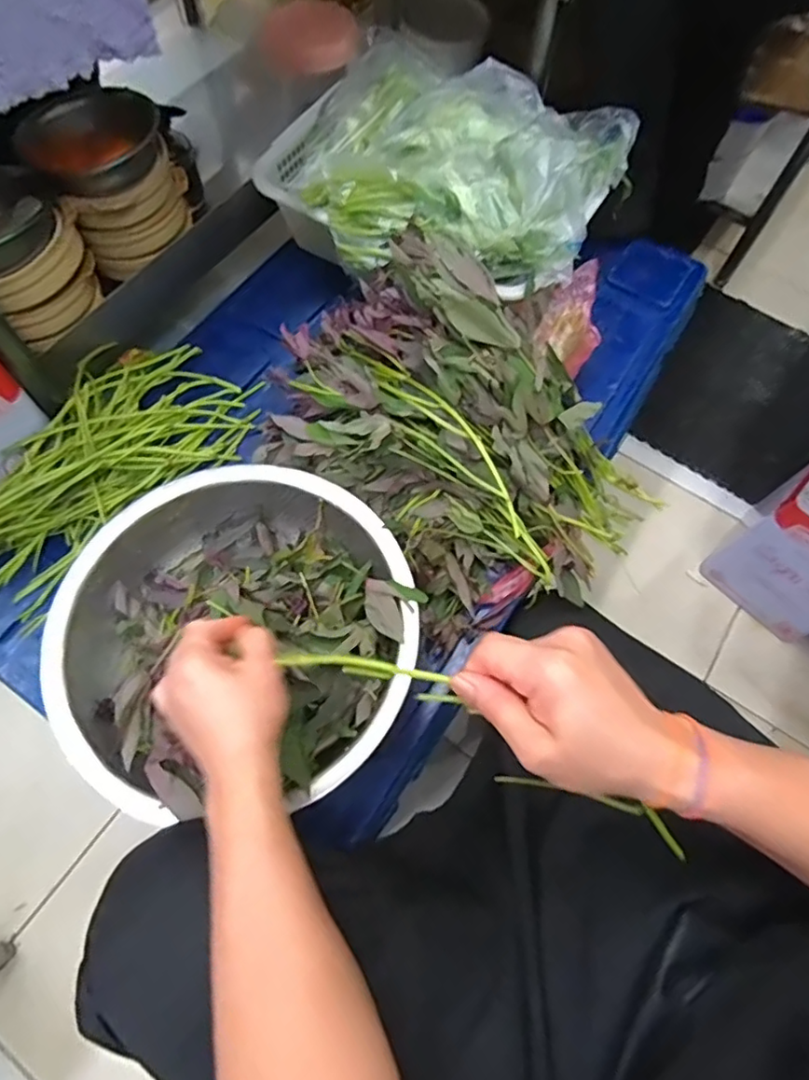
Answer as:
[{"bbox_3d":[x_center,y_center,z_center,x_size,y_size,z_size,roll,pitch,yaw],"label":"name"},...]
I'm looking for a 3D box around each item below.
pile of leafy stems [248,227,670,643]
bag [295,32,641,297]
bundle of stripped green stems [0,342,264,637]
[{"bbox_3d":[0.045,-0.126,0.680,0.432,0.166,0.322,42,72,15],"label":"pile of leafy stems"},{"bbox_3d":[0.076,-0.497,0.751,0.384,0.100,0.334,20,68,7],"label":"bag"},{"bbox_3d":[-0.380,-0.083,0.710,0.217,0.059,0.405,31,70,11],"label":"bundle of stripped green stems"}]

